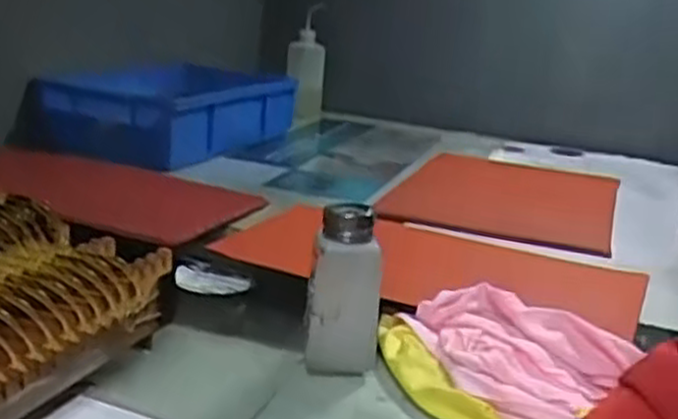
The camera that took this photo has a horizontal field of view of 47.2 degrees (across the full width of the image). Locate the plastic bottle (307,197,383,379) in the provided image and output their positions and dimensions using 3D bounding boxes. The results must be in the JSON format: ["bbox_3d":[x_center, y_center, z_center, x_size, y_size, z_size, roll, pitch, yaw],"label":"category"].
[{"bbox_3d":[0.006,0.063,0.598,0.054,0.129,0.047,6,16,-2],"label":"plastic bottle"}]

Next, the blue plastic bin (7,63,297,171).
[{"bbox_3d":[-0.277,-0.158,1.237,0.279,0.118,0.380,11,17,19],"label":"blue plastic bin"}]

